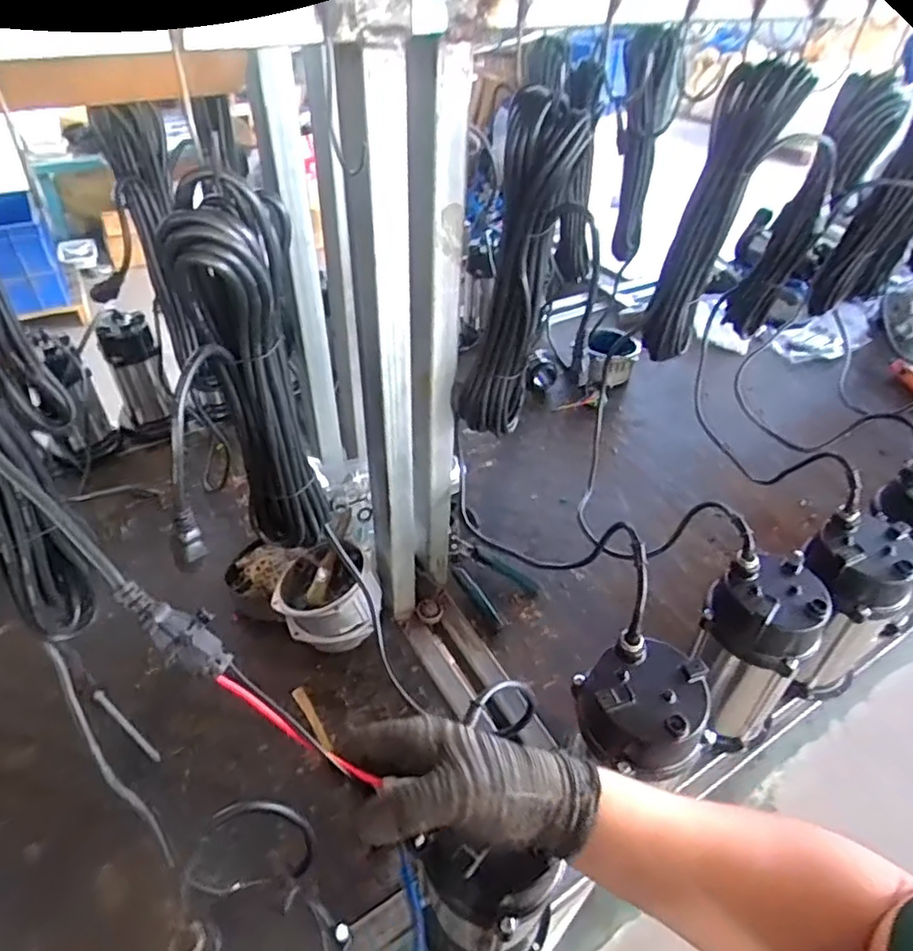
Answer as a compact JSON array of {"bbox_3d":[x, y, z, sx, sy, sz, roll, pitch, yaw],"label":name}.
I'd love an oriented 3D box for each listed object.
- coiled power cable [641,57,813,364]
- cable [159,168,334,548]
[{"bbox_3d":[0.307,-0.293,0.740,0.093,0.328,0.053,20,44,16],"label":"coiled power cable"},{"bbox_3d":[-0.160,-0.054,0.506,0.080,0.338,0.065,-8,43,-13],"label":"cable"}]

